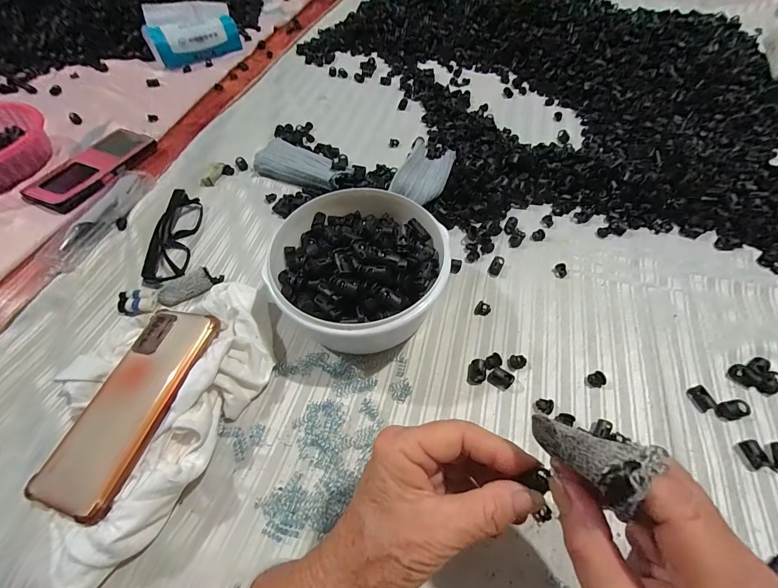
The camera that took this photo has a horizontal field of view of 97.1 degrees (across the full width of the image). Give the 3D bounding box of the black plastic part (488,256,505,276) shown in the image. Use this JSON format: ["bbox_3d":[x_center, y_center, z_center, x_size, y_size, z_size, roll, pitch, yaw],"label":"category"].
[{"bbox_3d":[0.119,-0.031,0.379,0.012,0.008,0.023,24,61,16],"label":"black plastic part"}]

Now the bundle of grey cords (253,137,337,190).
[{"bbox_3d":[-0.119,-0.173,0.469,0.125,0.030,0.061,24,61,16],"label":"bundle of grey cords"}]

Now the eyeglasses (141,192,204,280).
[{"bbox_3d":[-0.245,-0.072,0.398,0.035,0.022,0.124,-2,57,0],"label":"eyeglasses"}]

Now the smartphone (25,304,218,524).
[{"bbox_3d":[-0.209,0.085,0.281,0.080,0.009,0.162,8,58,20],"label":"smartphone"}]

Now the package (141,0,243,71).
[{"bbox_3d":[-0.380,-0.502,0.665,0.160,0.103,0.048,-28,16,-17],"label":"package"}]

